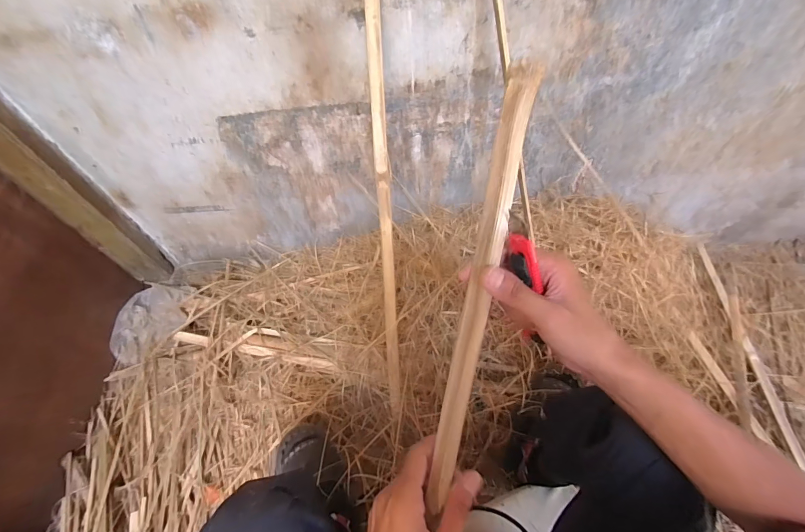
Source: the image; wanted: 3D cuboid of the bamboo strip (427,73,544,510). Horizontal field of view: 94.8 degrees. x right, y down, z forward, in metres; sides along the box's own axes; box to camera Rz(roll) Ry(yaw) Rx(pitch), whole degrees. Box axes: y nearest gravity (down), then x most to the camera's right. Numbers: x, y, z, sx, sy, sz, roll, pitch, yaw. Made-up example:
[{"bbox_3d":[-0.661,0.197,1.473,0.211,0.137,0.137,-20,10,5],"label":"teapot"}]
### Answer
[{"bbox_3d":[0.065,0.027,0.312,0.024,0.015,0.372,11,96,12],"label":"bamboo strip"}]

